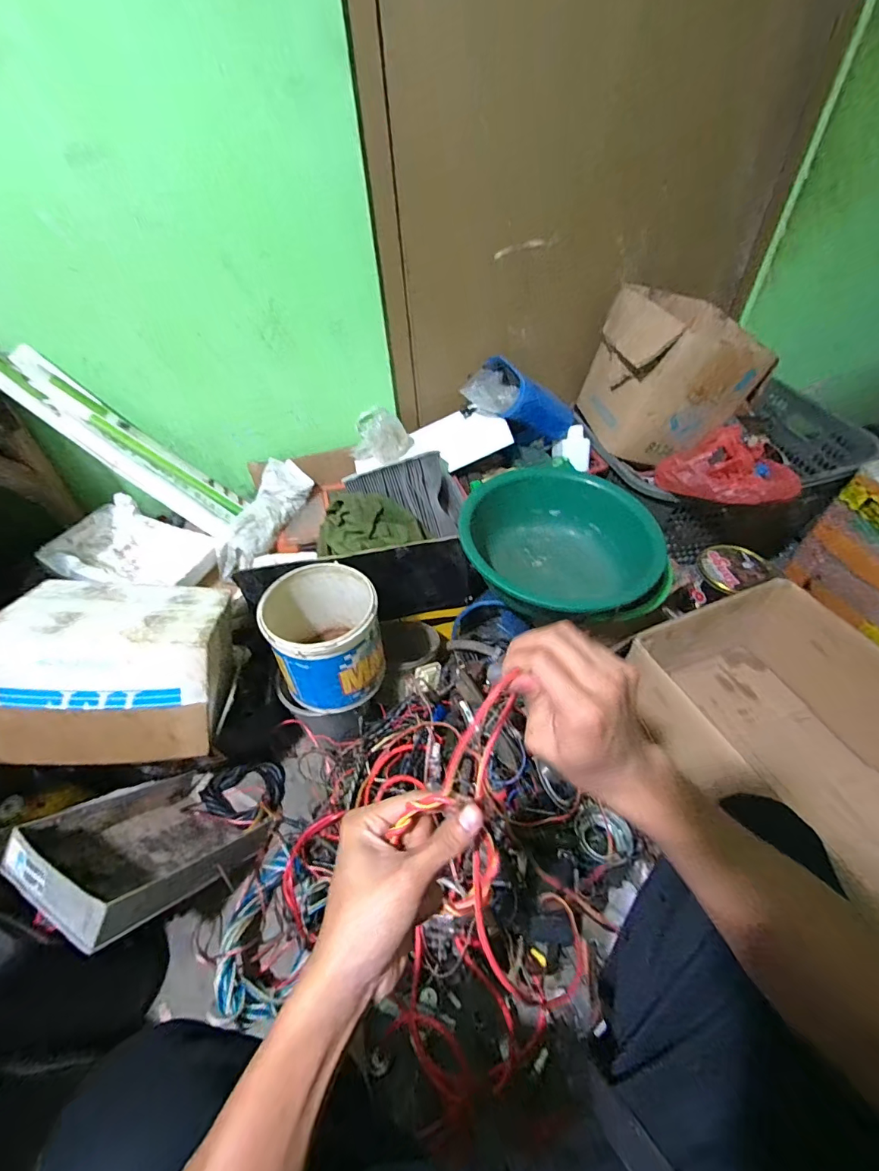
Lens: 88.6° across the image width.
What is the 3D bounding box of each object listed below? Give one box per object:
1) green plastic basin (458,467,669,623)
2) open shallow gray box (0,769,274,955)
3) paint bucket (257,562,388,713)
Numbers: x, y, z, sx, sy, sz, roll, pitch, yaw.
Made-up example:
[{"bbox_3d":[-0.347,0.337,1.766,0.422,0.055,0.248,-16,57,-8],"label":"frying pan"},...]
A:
[{"bbox_3d":[0.216,-0.070,0.863,0.351,0.150,0.313,-26,51,-17],"label":"green plastic basin"},{"bbox_3d":[-0.452,0.396,0.706,0.239,0.312,0.055,20,87,21],"label":"open shallow gray box"},{"bbox_3d":[-0.192,0.087,0.777,0.180,0.189,0.187,-3,48,3],"label":"paint bucket"}]

